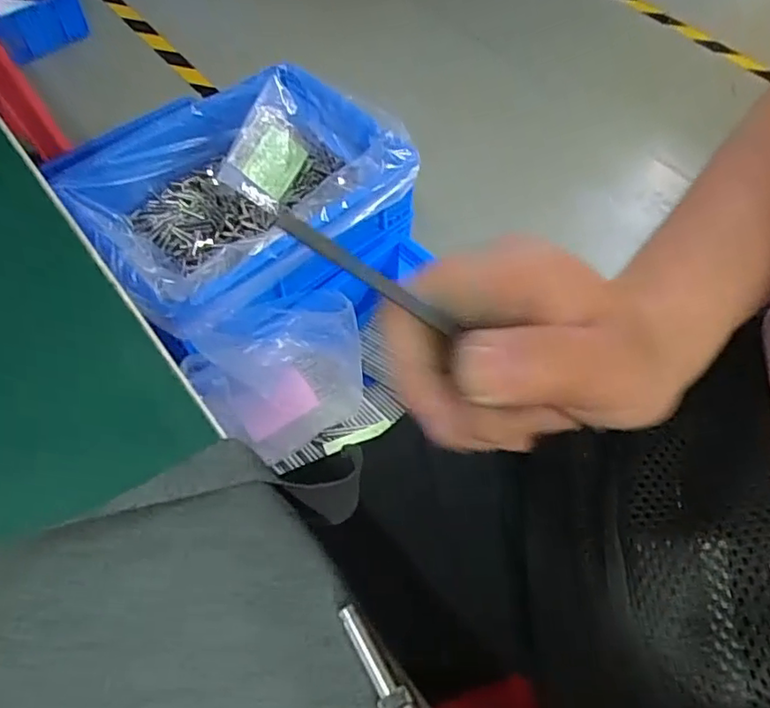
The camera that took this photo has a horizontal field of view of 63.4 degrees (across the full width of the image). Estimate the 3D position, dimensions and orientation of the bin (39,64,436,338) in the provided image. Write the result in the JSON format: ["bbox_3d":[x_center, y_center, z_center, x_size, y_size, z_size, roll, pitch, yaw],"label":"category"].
[{"bbox_3d":[-0.183,-0.209,0.876,0.420,0.132,0.326,-29,63,-17],"label":"bin"}]

